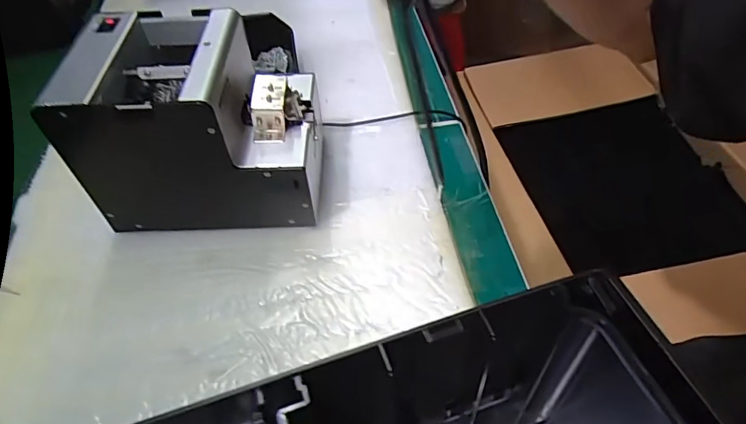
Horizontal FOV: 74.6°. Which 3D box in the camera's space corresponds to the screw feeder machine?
[{"bbox_3d":[-0.143,-0.078,0.426,0.184,0.141,0.133,-2,49,1],"label":"screw feeder machine"}]

